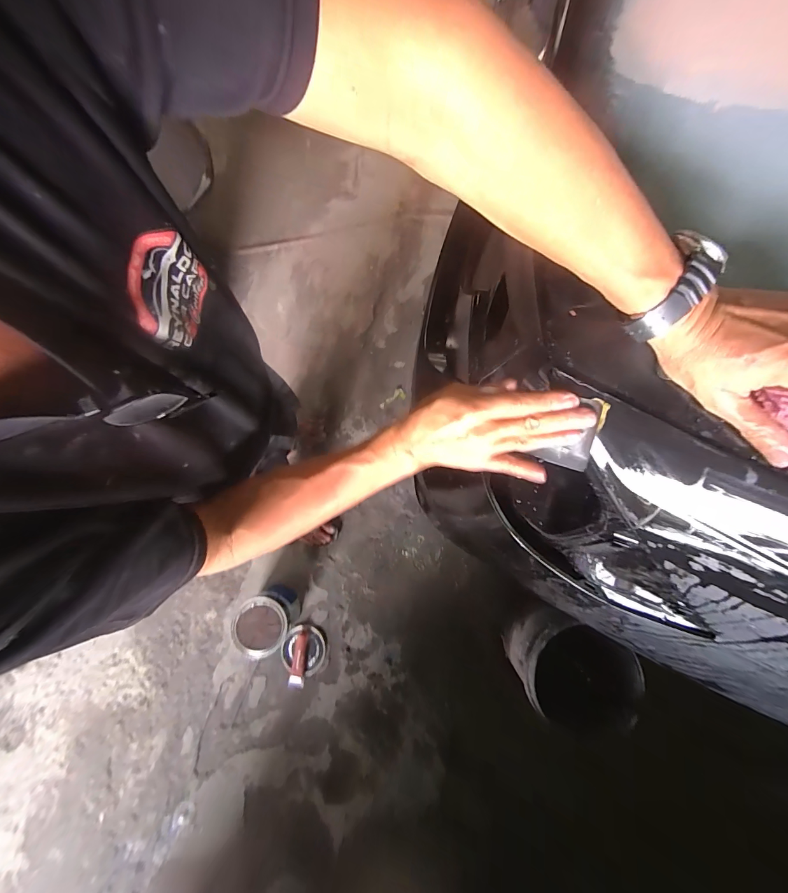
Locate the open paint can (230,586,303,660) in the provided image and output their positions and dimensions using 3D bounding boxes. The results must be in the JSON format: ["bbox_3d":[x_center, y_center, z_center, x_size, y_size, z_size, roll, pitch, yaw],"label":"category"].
[{"bbox_3d":[-0.384,0.527,1.075,0.151,0.166,0.163,0,80,-1],"label":"open paint can"}]

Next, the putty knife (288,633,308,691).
[{"bbox_3d":[-0.305,0.684,1.151,0.044,0.010,0.157,1,58,0],"label":"putty knife"}]

